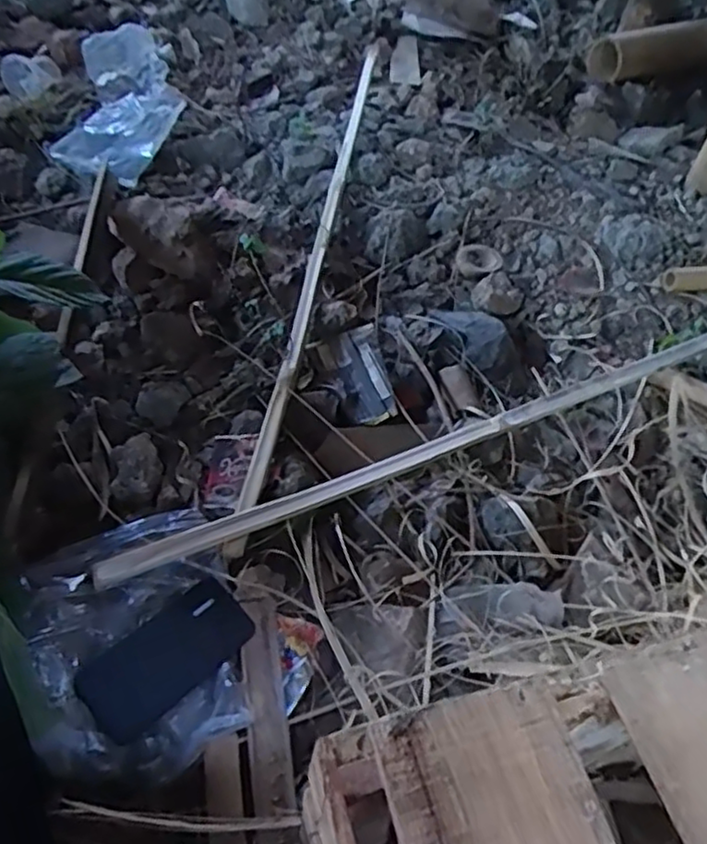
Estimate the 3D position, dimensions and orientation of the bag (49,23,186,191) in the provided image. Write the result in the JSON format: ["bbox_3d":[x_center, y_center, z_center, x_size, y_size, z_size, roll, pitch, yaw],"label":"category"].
[{"bbox_3d":[-0.386,-0.550,1.126,0.177,0.064,0.429,0,56,-4],"label":"bag"}]

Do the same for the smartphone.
[{"bbox_3d":[-0.175,0.223,0.630,0.158,0.008,0.076,-35,81,-29],"label":"smartphone"}]

